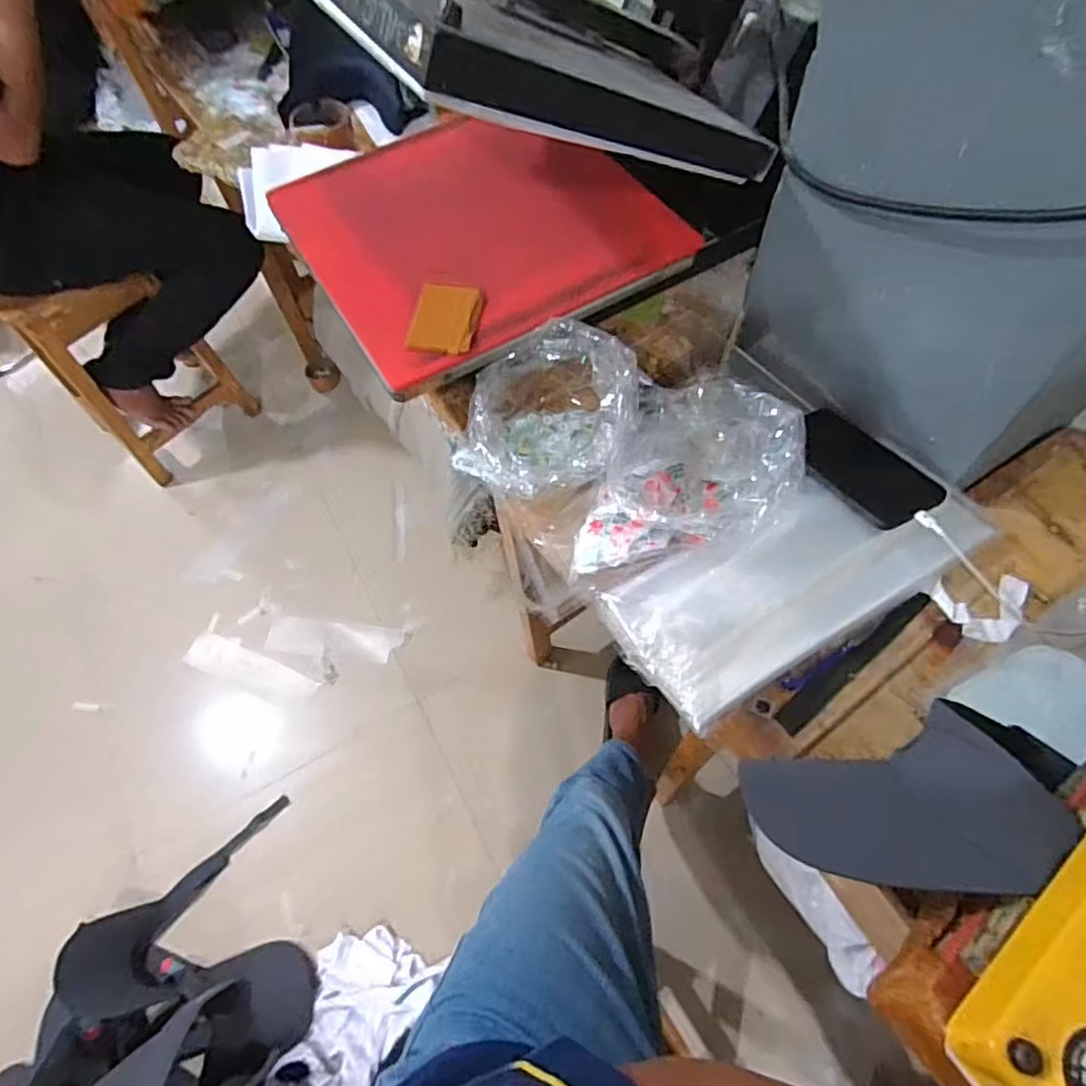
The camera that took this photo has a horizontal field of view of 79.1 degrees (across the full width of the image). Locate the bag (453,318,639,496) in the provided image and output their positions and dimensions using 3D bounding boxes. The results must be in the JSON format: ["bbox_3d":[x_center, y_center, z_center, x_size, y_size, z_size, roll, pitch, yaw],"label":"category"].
[{"bbox_3d":[0.013,-0.132,0.687,0.163,0.101,0.170,27,67,17],"label":"bag"}]

